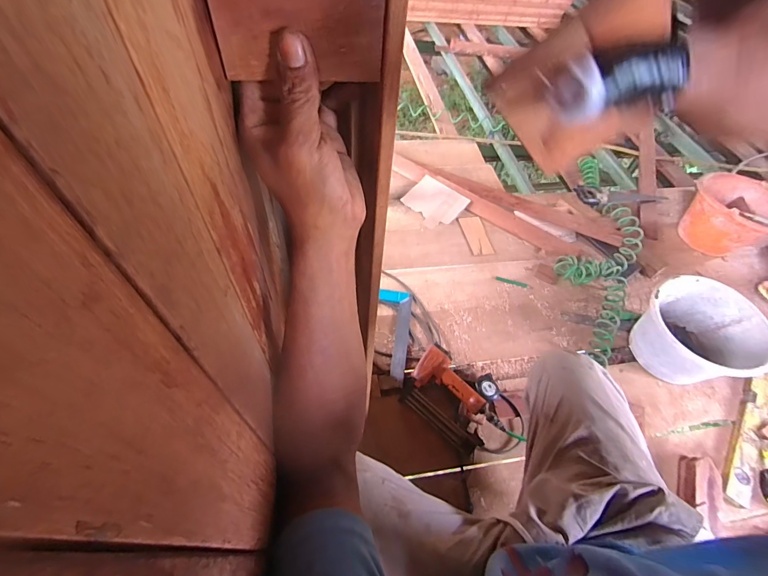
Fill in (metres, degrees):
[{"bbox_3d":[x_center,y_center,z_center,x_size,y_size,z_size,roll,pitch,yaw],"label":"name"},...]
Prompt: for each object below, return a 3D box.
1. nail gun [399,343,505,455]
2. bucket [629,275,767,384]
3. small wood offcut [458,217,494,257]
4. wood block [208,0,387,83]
[{"bbox_3d":[0.166,0.280,0.898,0.240,0.075,0.161,38,61,22],"label":"nail gun"},{"bbox_3d":[0.816,0.121,0.959,0.259,0.197,0.269,3,54,-3],"label":"bucket"},{"bbox_3d":[0.337,-0.194,1.311,0.080,0.004,0.183,-7,55,-7],"label":"small wood offcut"},{"bbox_3d":[-0.048,-0.154,0.207,0.096,0.064,0.007,-2,54,-4],"label":"wood block"}]

